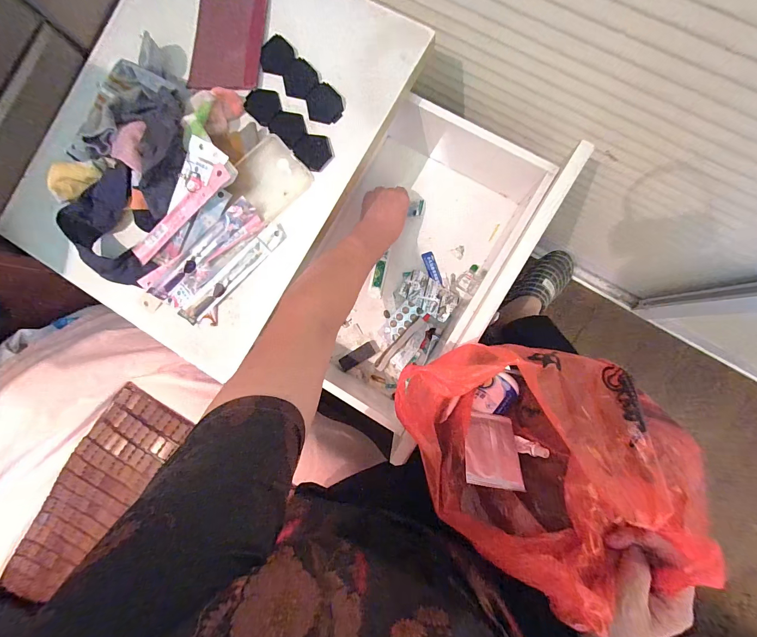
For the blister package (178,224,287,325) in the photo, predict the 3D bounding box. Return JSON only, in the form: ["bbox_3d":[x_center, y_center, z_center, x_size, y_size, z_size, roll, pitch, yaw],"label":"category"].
[{"bbox_3d":[-0.197,-0.061,0.435,0.175,0.016,0.027,-43,82,3],"label":"blister package"}]

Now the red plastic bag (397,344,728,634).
[{"bbox_3d":[0.183,0.144,0.366,0.261,0.176,0.255,-22,84,5],"label":"red plastic bag"}]

